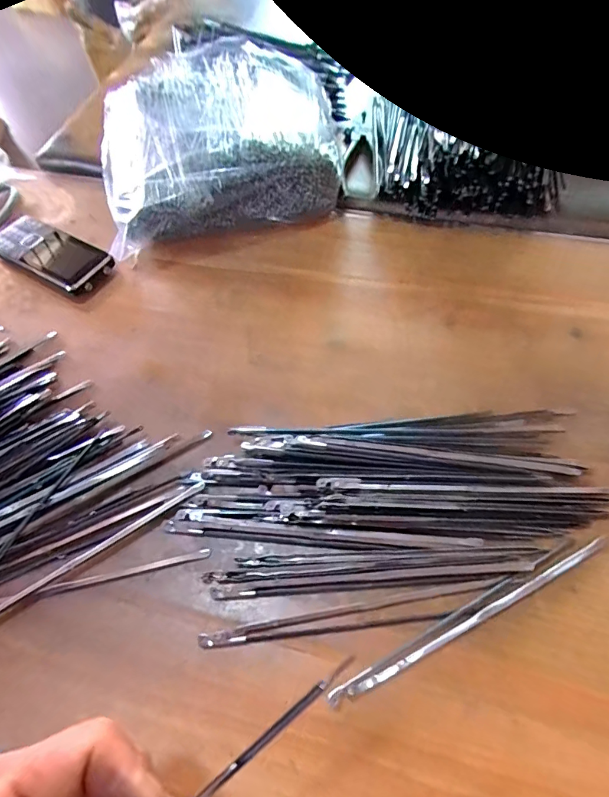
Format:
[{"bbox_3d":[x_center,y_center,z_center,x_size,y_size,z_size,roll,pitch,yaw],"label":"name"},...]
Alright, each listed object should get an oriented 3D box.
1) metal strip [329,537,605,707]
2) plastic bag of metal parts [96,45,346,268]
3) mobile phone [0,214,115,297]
[{"bbox_3d":[0.098,0.124,0.248,0.182,0.007,0.010,-23,61,-11],"label":"metal strip"},{"bbox_3d":[-0.086,-0.259,0.442,0.241,0.080,0.213,-19,60,-9],"label":"plastic bag of metal parts"},{"bbox_3d":[-0.242,-0.137,0.411,0.131,0.021,0.052,27,64,17],"label":"mobile phone"}]

